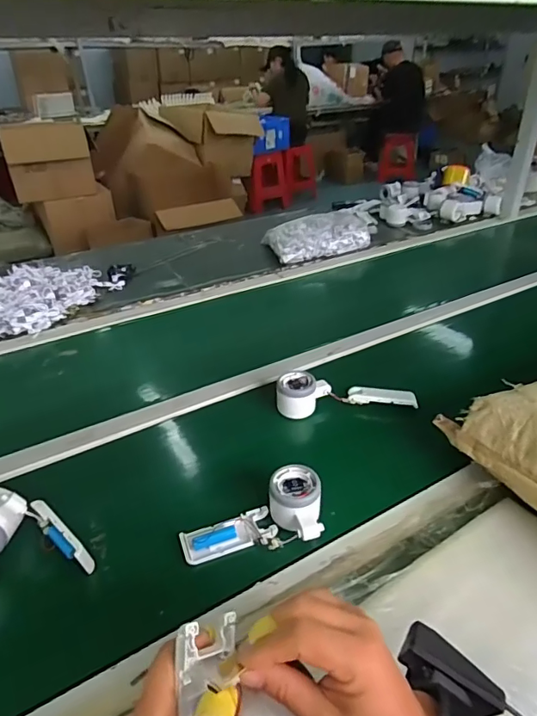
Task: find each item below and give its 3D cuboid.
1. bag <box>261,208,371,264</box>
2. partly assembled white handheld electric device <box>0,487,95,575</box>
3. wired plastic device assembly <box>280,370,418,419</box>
[{"bbox_3d":[0.132,-0.326,1.295,0.260,0.079,0.145,-11,35,-16],"label":"bag"},{"bbox_3d":[-0.260,0.192,0.534,0.149,0.080,0.054,5,34,9],"label":"partly assembled white handheld electric device"},{"bbox_3d":[0.118,0.051,0.734,0.208,0.049,0.054,-2,33,-1],"label":"wired plastic device assembly"}]

